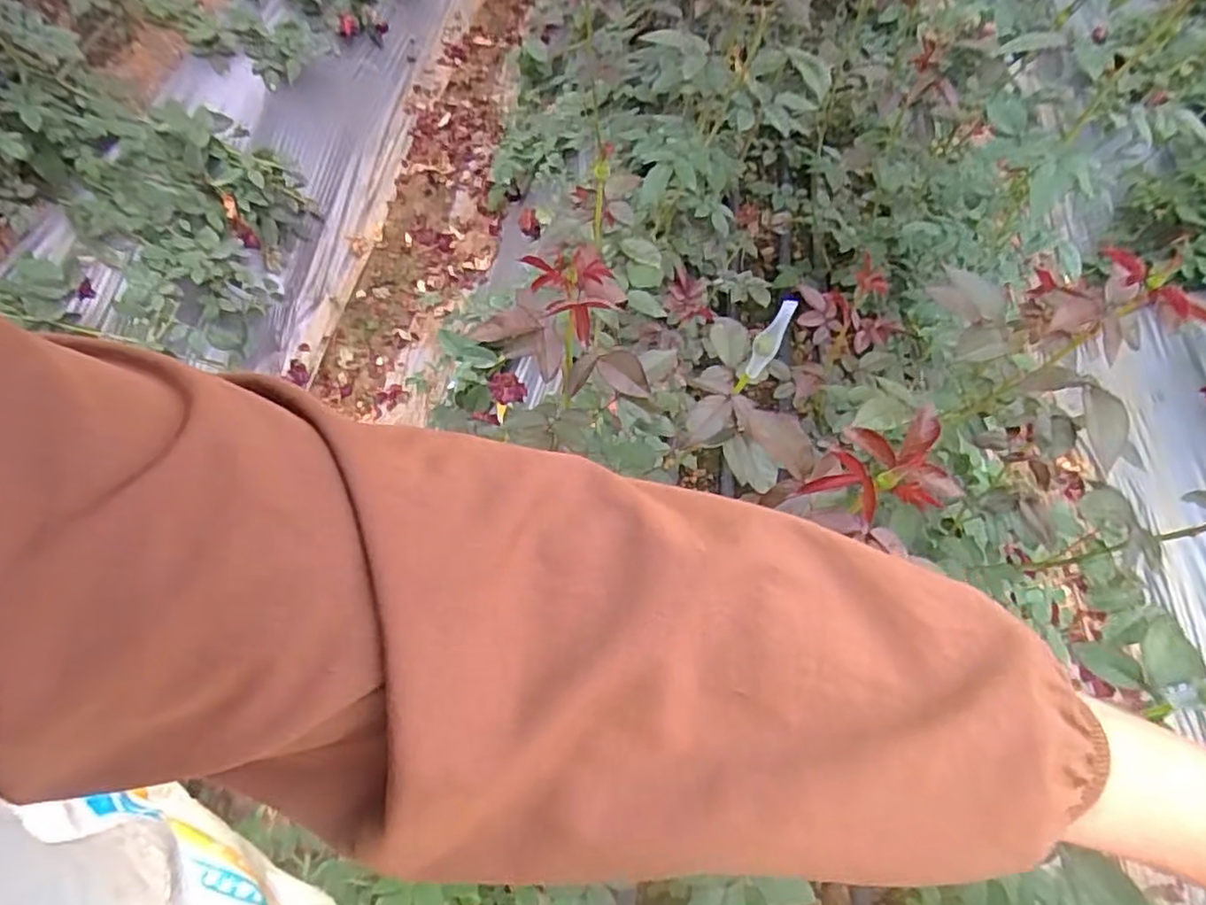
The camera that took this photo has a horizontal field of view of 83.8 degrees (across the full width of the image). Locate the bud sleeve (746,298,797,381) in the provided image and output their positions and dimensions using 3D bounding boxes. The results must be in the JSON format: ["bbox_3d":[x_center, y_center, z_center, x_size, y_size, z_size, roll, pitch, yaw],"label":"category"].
[{"bbox_3d":[0.098,-0.067,0.398,0.014,0.056,0.016,24,62,10],"label":"bud sleeve"}]

